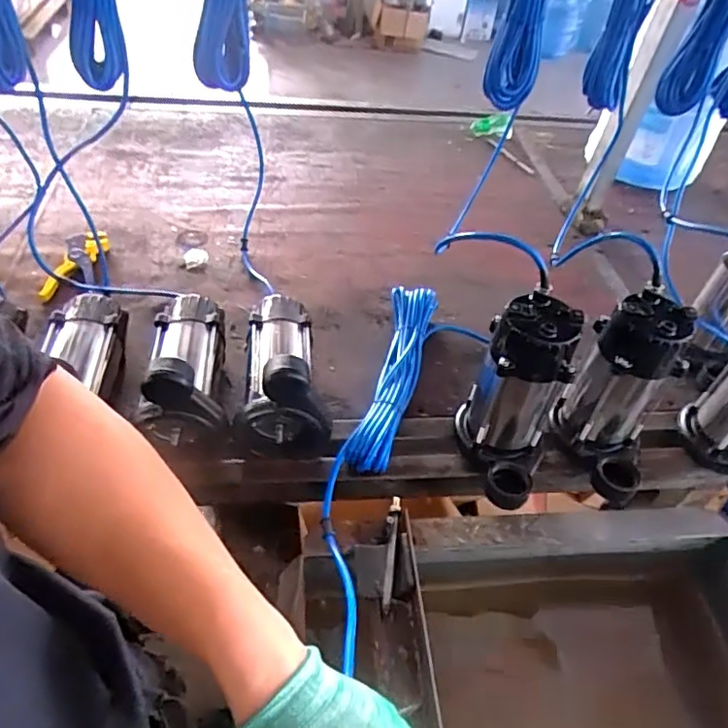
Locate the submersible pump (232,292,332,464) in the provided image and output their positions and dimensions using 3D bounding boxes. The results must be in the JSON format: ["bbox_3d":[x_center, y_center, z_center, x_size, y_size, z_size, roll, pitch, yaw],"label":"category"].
[{"bbox_3d":[-0.118,-0.006,0.781,0.110,0.163,0.228,-6,48,-13],"label":"submersible pump"}]

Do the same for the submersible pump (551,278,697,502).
[{"bbox_3d":[0.321,0.043,0.714,0.105,0.226,0.129,13,46,5],"label":"submersible pump"}]

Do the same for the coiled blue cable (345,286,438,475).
[{"bbox_3d":[0.046,0.013,0.853,0.076,0.053,0.345,13,46,5],"label":"coiled blue cable"}]

